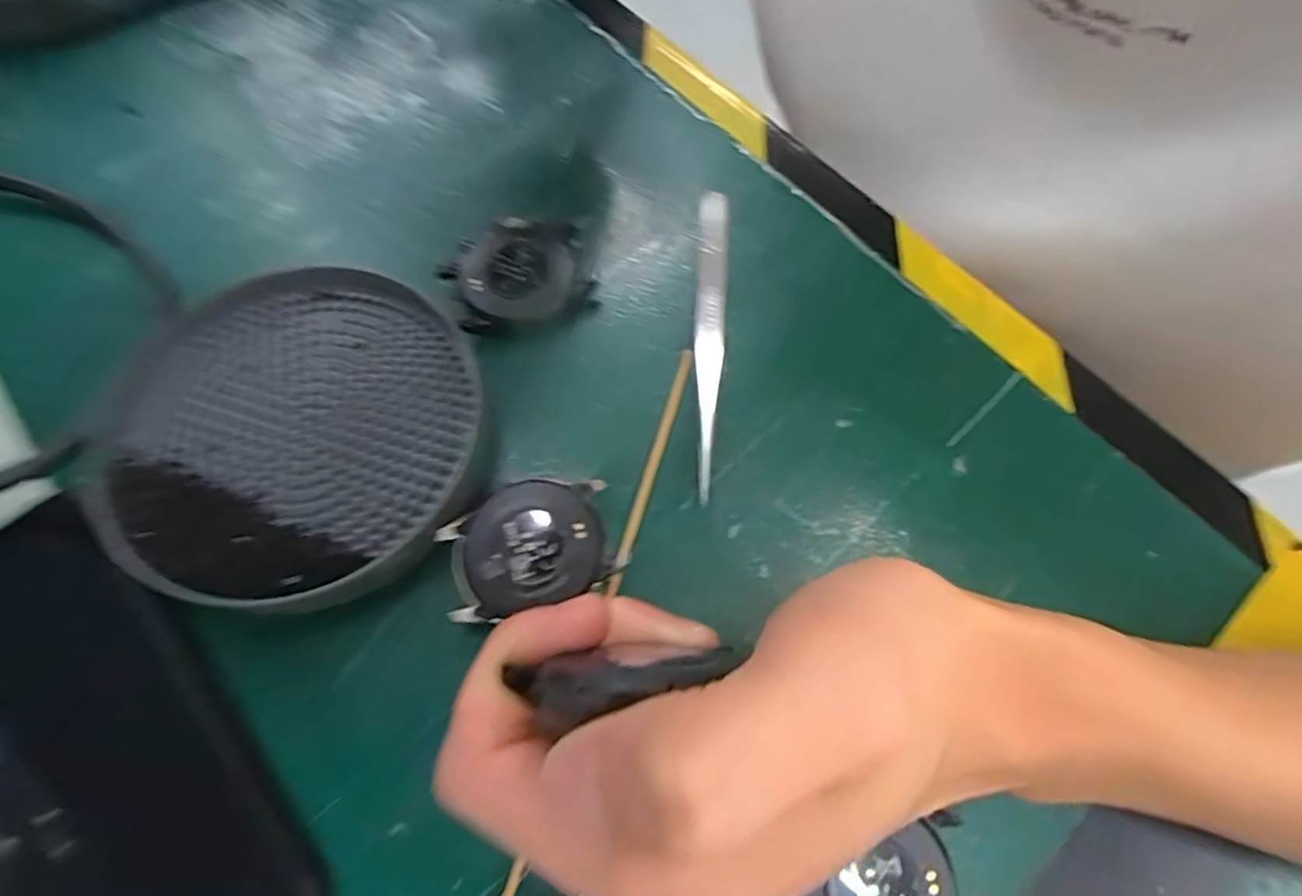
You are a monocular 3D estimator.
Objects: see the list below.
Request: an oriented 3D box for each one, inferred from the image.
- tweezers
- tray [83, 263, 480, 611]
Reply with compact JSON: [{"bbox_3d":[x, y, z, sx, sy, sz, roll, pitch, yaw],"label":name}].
[{"bbox_3d":[0.021,-0.042,0.221,0.011,0.014,0.131,4,67,1],"label":"tweezers"},{"bbox_3d":[-0.117,-0.009,0.200,0.114,0.012,0.113,0,67,-1],"label":"tray"}]

